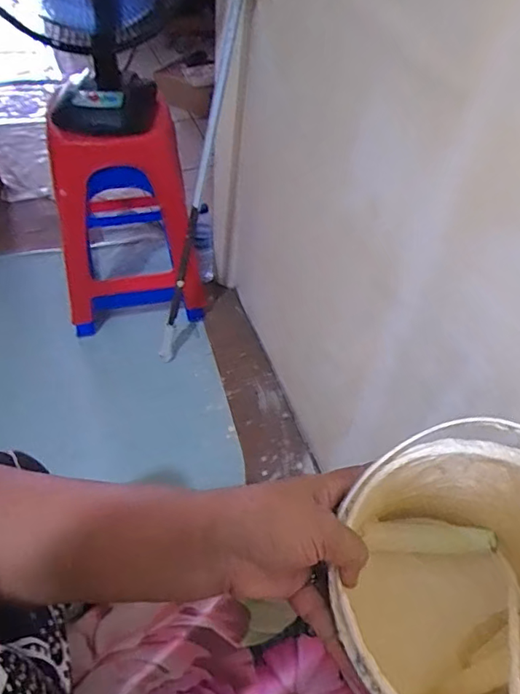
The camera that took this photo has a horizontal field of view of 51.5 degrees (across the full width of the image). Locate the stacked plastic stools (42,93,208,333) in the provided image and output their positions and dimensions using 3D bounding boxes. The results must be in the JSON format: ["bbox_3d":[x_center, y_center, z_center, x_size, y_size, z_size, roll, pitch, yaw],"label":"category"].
[{"bbox_3d":[-0.312,-0.338,1.231,0.318,0.513,0.405,-8,54,-11],"label":"stacked plastic stools"}]

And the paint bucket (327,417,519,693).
[{"bbox_3d":[0.130,0.177,0.371,0.171,0.170,0.182,2,52,-3],"label":"paint bucket"}]

